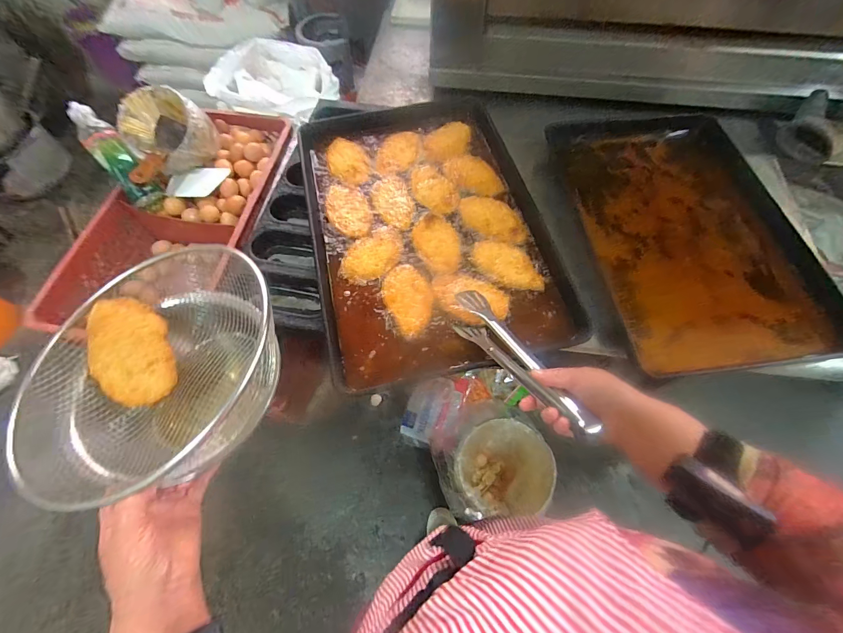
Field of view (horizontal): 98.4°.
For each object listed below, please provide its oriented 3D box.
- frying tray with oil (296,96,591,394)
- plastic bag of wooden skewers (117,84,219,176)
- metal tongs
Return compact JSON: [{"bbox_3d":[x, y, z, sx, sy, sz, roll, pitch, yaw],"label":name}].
[{"bbox_3d":[0.003,-0.200,0.677,0.409,0.053,0.633,-13,64,-6],"label":"frying tray with oil"},{"bbox_3d":[-0.578,-0.420,0.832,0.165,0.119,0.161,32,68,15],"label":"plastic bag of wooden skewers"},{"bbox_3d":[0.118,0.052,0.485,0.045,0.063,0.275,-22,35,-11],"label":"metal tongs"}]

